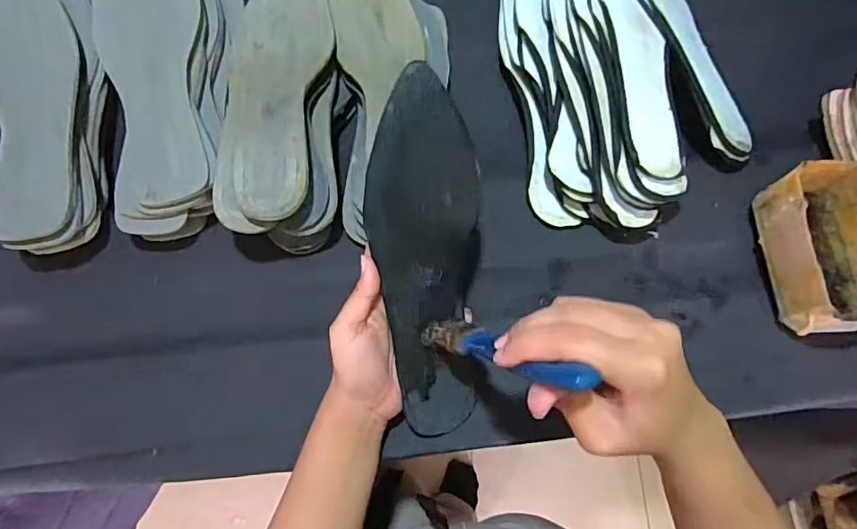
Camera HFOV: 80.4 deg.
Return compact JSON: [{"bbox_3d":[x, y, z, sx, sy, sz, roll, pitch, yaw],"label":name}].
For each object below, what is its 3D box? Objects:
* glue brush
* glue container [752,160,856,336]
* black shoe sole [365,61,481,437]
[{"bbox_3d":[0.034,0.049,0.290,0.024,0.155,0.017,-45,105,-14],"label":"glue brush"},{"bbox_3d":[0.318,-0.013,0.405,0.081,0.065,0.127,-3,71,-2],"label":"glue container"},{"bbox_3d":[-0.001,0.000,0.358,0.074,0.019,0.252,-4,104,-3],"label":"black shoe sole"}]

